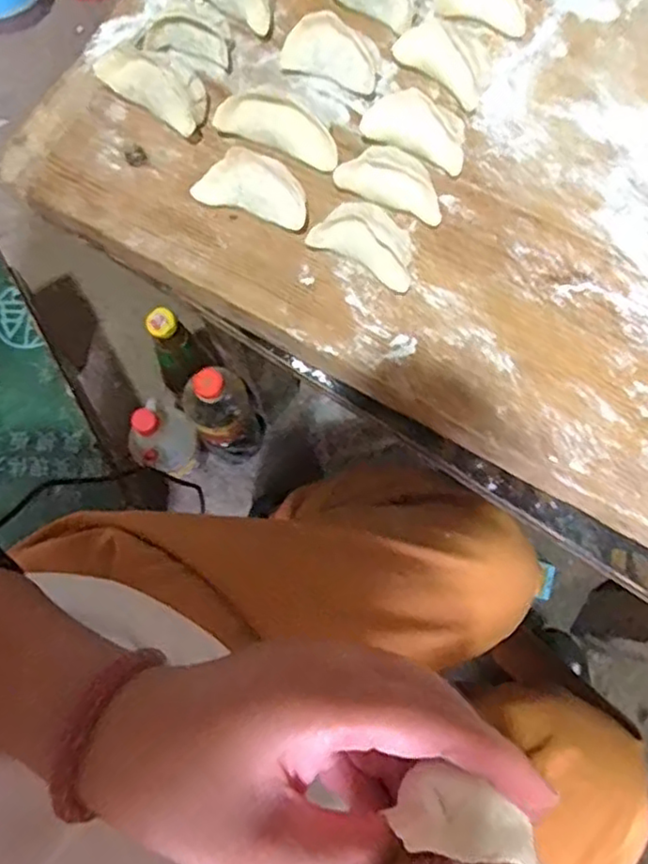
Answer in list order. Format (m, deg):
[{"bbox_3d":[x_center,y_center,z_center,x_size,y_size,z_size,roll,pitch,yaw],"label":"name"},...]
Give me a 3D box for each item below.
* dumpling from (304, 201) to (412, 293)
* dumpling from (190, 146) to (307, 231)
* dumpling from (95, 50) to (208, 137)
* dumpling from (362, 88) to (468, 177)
[{"bbox_3d":[0.026,-0.114,0.392,0.064,0.022,0.032,26,77,6],"label":"dumpling"},{"bbox_3d":[-0.043,-0.149,0.400,0.068,0.023,0.029,16,76,4],"label":"dumpling"},{"bbox_3d":[-0.105,-0.217,0.415,0.069,0.028,0.032,34,78,8],"label":"dumpling"},{"bbox_3d":[0.058,-0.187,0.406,0.065,0.035,0.023,22,76,5],"label":"dumpling"}]

